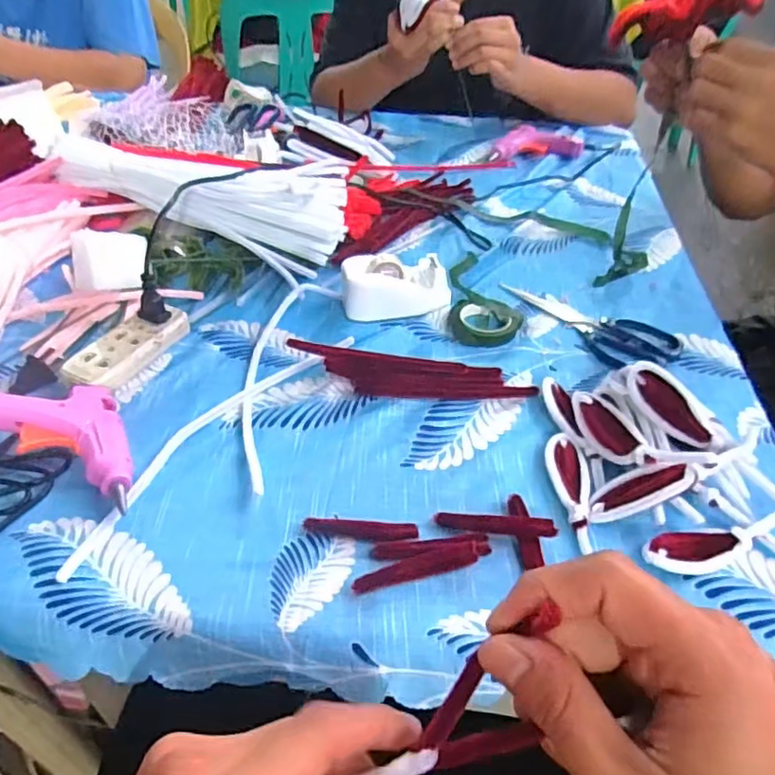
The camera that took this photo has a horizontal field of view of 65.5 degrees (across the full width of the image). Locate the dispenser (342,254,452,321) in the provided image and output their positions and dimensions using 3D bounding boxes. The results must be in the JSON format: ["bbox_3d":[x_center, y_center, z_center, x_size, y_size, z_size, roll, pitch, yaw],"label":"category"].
[{"bbox_3d":[0.008,-0.098,0.578,0.100,0.038,0.054,-6,43,-8],"label":"dispenser"}]

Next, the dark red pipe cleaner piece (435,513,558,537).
[{"bbox_3d":[0.070,0.088,0.389,0.076,0.008,0.011,6,43,4],"label":"dark red pipe cleaner piece"}]

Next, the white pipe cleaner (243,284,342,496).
[{"bbox_3d":[-0.093,-0.017,0.502,0.058,0.011,0.256,7,43,6],"label":"white pipe cleaner"}]

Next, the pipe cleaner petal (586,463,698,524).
[{"bbox_3d":[0.165,0.067,0.396,0.070,0.008,0.025,-26,44,7],"label":"pipe cleaner petal"}]

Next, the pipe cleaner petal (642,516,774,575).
[{"bbox_3d":[0.217,0.092,0.387,0.128,0.017,0.032,-15,45,-17],"label":"pipe cleaner petal"}]

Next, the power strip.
[{"bbox_3d":[-0.218,-0.033,0.505,0.039,0.025,0.111,17,45,16],"label":"power strip"}]

